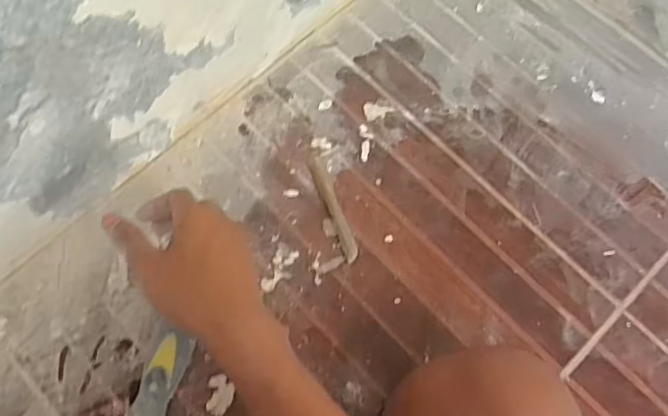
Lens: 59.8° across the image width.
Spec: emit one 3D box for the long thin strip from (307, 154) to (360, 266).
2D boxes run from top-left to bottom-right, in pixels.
[{"bbox_3d":[0.000,-0.003,0.518,0.015,0.007,0.107,-18,72,-8],"label":"long thin strip"}]

